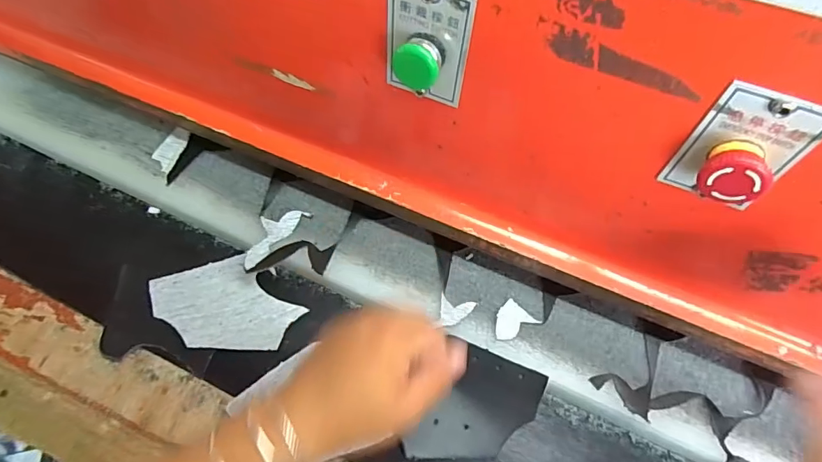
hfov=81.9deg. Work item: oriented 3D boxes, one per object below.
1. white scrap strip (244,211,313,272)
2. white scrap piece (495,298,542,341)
[{"bbox_3d":[-0.150,0.002,0.505,0.036,0.011,0.088,36,64,17],"label":"white scrap strip"},{"bbox_3d":[0.101,0.092,0.472,0.036,0.004,0.042,40,65,19],"label":"white scrap piece"}]

